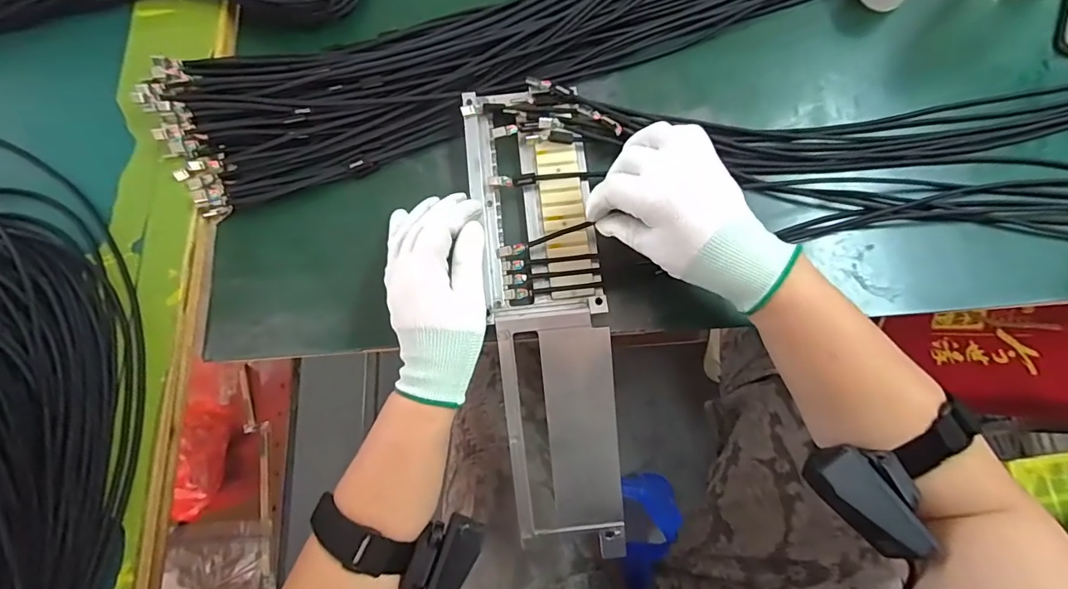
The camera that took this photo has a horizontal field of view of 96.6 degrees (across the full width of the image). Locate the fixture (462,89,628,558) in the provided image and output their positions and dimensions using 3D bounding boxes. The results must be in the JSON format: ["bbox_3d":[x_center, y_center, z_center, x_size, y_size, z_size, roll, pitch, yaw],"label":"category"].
[{"bbox_3d":[0.014,0.018,0.388,0.092,0.041,0.384,-9,88,0],"label":"fixture"}]

